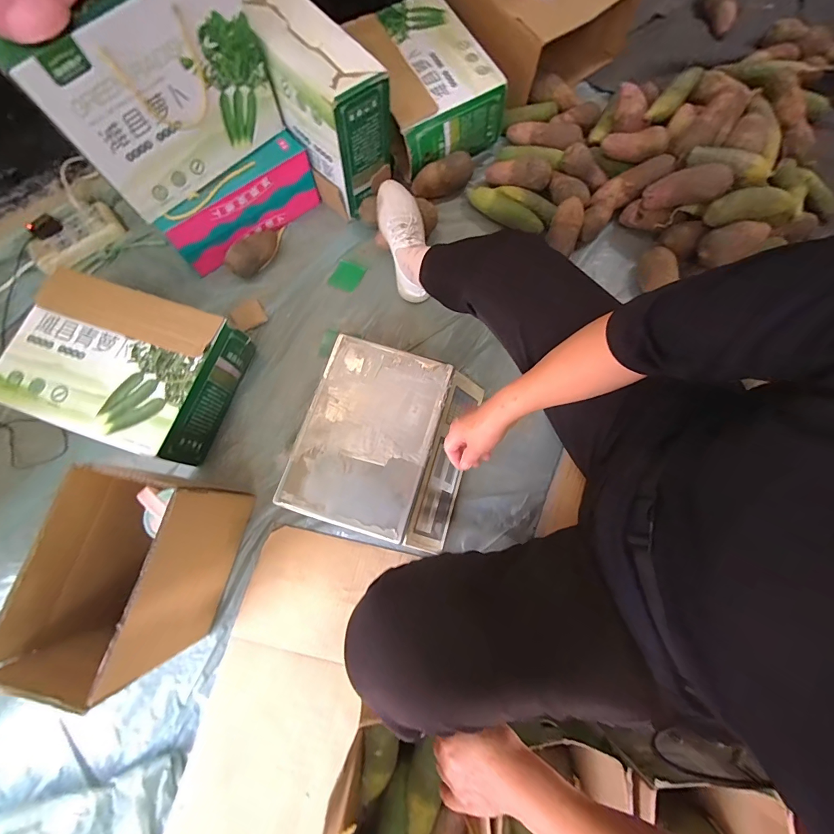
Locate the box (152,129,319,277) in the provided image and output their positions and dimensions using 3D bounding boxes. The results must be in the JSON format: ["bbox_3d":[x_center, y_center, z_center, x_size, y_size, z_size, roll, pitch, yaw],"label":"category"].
[{"bbox_3d":[-0.374,-0.453,0.818,0.332,0.126,0.074,-40,80,-11],"label":"box"}]

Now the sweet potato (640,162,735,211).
[{"bbox_3d":[0.573,-0.486,0.800,0.162,0.052,0.066,-6,75,16],"label":"sweet potato"}]

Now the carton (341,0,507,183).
[{"bbox_3d":[0.011,-0.793,0.905,0.263,0.133,0.381,-25,77,-7],"label":"carton"}]

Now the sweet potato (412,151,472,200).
[{"bbox_3d":[0.066,-0.573,0.898,0.150,0.062,0.064,-31,79,-9],"label":"sweet potato"}]

